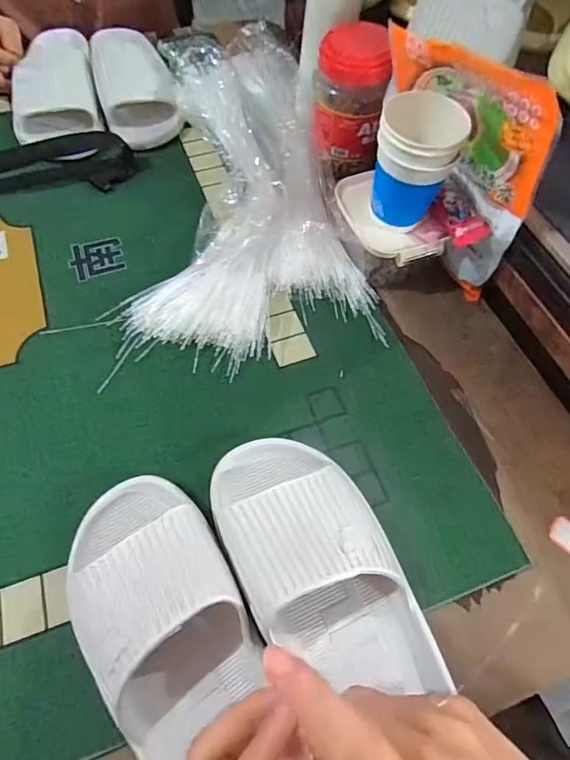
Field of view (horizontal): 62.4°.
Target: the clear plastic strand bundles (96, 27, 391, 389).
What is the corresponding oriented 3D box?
[{"bbox_3d":[-0.041,-0.245,0.548,0.249,0.066,0.513,-2,60,-2],"label":"clear plastic strand bundles"}]

